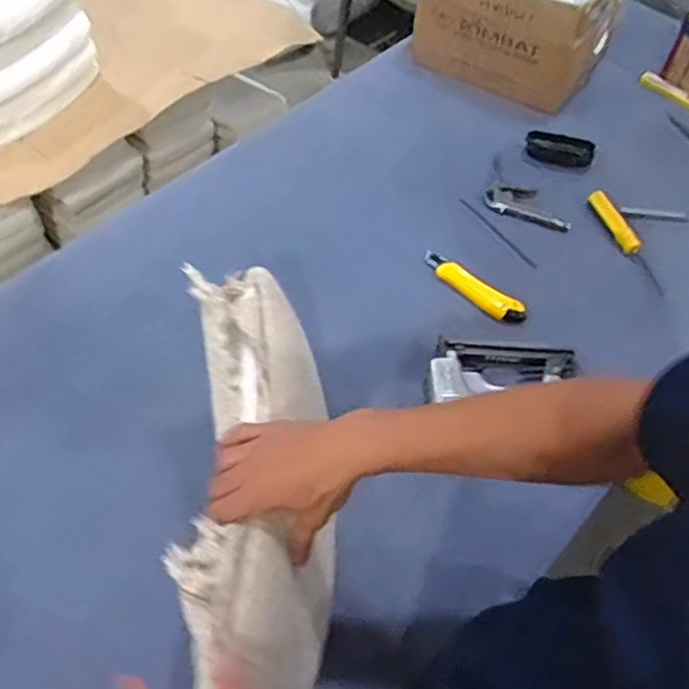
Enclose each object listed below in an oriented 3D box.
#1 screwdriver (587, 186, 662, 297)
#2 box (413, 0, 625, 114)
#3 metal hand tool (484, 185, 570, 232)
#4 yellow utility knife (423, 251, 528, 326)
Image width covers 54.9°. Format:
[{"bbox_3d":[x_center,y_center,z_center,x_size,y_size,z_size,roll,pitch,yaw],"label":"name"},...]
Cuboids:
[{"bbox_3d":[0.417,-0.155,0.980,0.034,0.025,0.187,-15,58,-12],"label":"screwdriver"},{"bbox_3d":[0.289,-0.570,1.118,0.311,0.218,0.210,24,58,14],"label":"box"},{"bbox_3d":[0.283,-0.215,1.017,0.133,0.011,0.066,20,57,11],"label":"metal hand tool"},{"bbox_3d":[0.183,-0.080,0.938,0.165,0.019,0.037,37,62,21],"label":"yellow utility knife"}]

